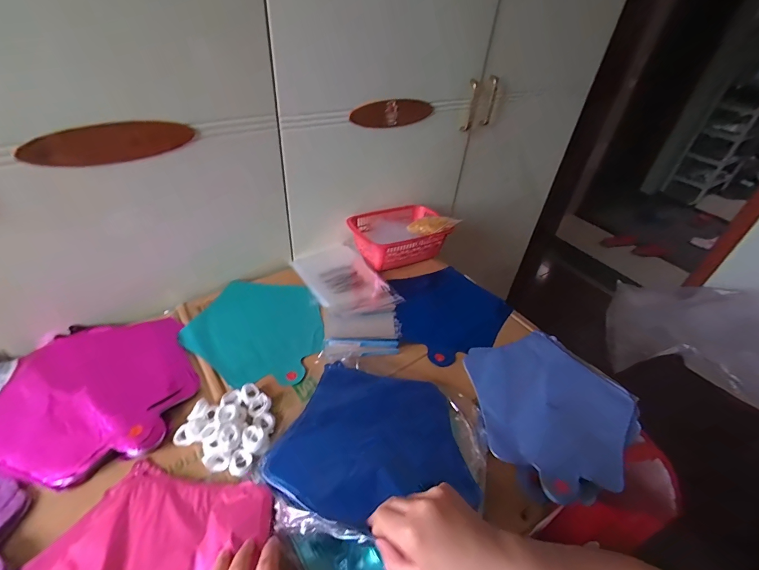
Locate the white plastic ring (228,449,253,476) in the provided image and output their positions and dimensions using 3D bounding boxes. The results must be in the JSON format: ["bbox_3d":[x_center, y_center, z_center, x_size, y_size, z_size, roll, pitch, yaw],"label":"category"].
[{"bbox_3d":[-0.164,0.208,0.417,0.024,0.008,0.025,3,39,-2],"label":"white plastic ring"}]

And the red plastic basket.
[{"bbox_3d":[0.046,-0.107,0.776,0.216,0.067,0.128,-16,43,-24],"label":"red plastic basket"}]

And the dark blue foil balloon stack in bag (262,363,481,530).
[{"bbox_3d":[-0.002,0.190,0.438,0.229,0.032,0.195,9,39,6],"label":"dark blue foil balloon stack in bag"}]

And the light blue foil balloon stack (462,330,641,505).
[{"bbox_3d":[0.259,0.174,0.520,0.247,0.025,0.232,-9,42,-17],"label":"light blue foil balloon stack"}]

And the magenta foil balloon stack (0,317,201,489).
[{"bbox_3d":[-0.390,0.136,0.477,0.238,0.021,0.254,-18,44,-25],"label":"magenta foil balloon stack"}]

